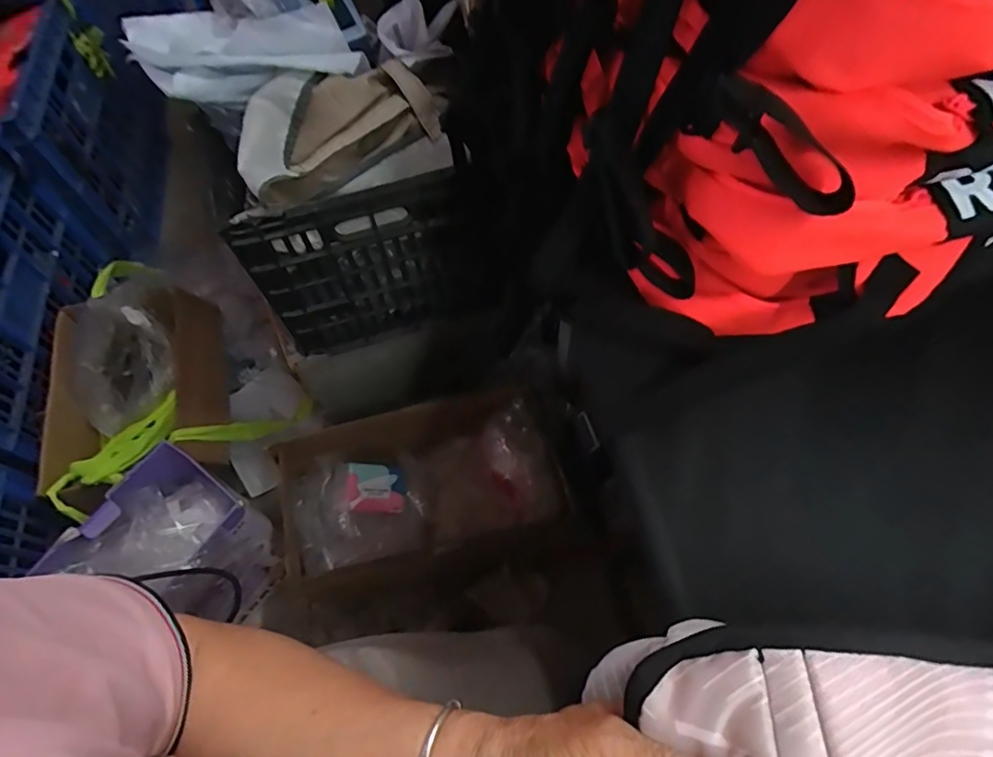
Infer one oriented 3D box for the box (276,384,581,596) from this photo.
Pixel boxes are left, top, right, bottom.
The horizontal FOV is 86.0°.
[{"bbox_3d":[-0.137,0.196,0.933,0.436,0.205,0.240,-14,63,-6],"label":"box"}]

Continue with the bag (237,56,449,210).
[{"bbox_3d":[-0.188,-0.302,0.634,0.257,0.063,0.150,-35,67,-16],"label":"bag"}]

